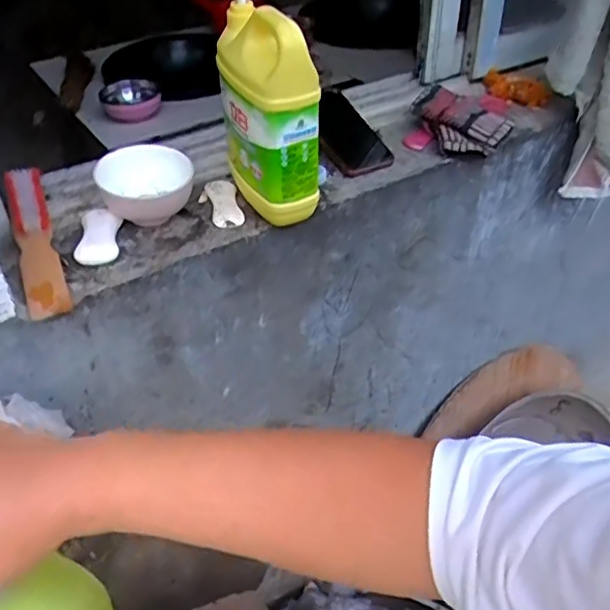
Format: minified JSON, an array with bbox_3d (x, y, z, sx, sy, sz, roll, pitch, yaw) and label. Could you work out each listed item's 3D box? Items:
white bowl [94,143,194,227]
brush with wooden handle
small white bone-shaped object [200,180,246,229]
[{"bbox_3d":[-0.187,-0.144,0.741,0.102,0.060,0.102,-1,40,1],"label":"white bowl"},{"bbox_3d":[-0.287,-0.067,0.663,0.040,0.020,0.193,-16,63,-16],"label":"brush with wooden handle"},{"bbox_3d":[-0.099,-0.122,0.752,0.043,0.010,0.080,-15,56,-15],"label":"small white bone-shaped object"}]

